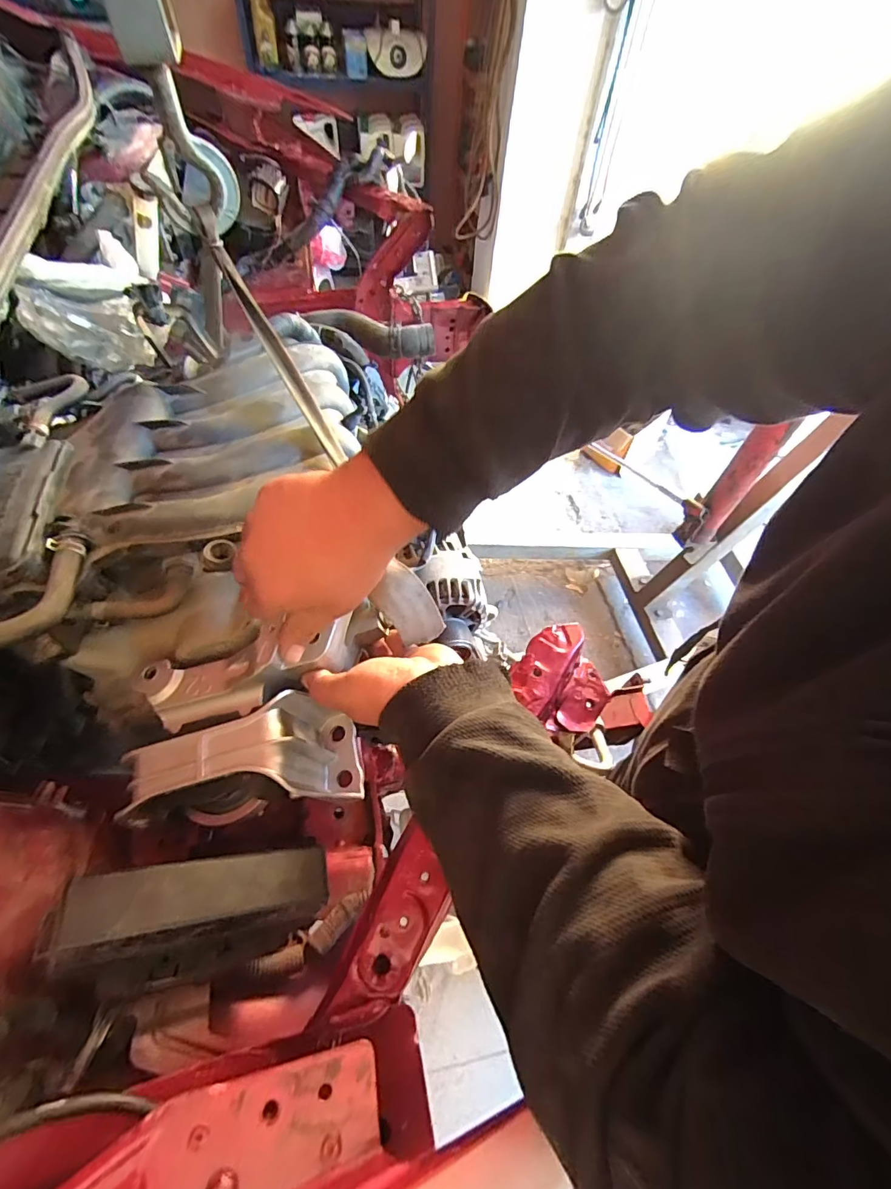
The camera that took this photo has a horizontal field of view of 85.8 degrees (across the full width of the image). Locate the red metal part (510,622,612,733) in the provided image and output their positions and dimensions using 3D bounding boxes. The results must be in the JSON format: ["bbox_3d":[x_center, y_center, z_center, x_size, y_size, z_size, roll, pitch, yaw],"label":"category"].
[{"bbox_3d":[0.109,0.081,0.445,0.087,0.036,0.103,38,63,18],"label":"red metal part"}]

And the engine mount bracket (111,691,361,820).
[{"bbox_3d":[-0.164,0.149,0.414,0.163,0.102,0.077,-11,59,-11],"label":"engine mount bracket"}]

